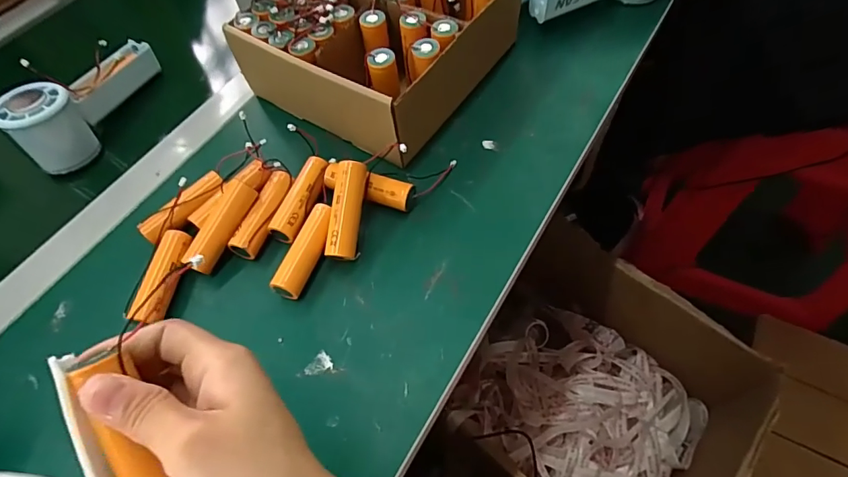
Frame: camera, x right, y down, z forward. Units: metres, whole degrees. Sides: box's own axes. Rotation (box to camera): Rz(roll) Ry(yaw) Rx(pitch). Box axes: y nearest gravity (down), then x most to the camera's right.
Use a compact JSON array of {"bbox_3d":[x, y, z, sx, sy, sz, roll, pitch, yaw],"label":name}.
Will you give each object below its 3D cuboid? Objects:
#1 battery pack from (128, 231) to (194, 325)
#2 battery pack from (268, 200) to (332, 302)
[{"bbox_3d":[-0.188,0.030,0.342,0.022,0.024,0.070,2,58,5],"label":"battery pack"},{"bbox_3d":[-0.086,0.011,0.348,0.020,0.020,0.073,16,60,14],"label":"battery pack"}]

